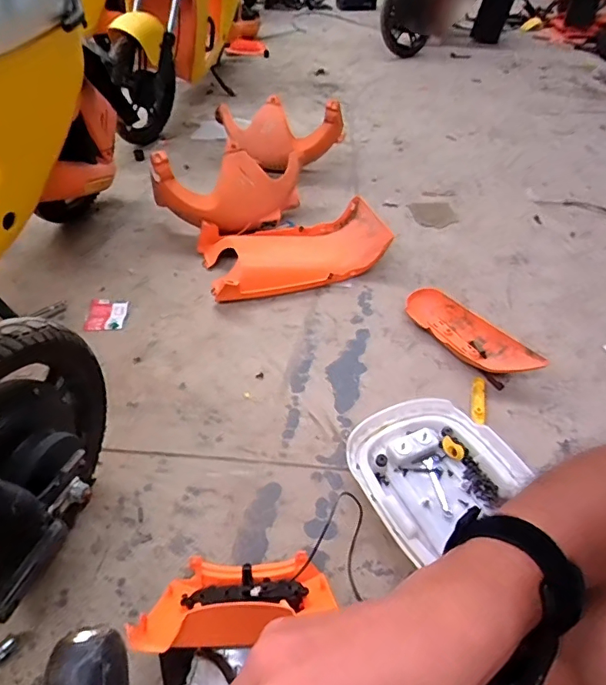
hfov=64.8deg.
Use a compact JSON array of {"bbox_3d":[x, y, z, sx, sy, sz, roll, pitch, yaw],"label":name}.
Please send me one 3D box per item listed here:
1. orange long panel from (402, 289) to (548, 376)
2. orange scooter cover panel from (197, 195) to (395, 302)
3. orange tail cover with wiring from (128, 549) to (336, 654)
[{"bbox_3d":[0.367,-0.019,1.064,0.103,0.061,0.326,-24,50,-27],"label":"orange long panel"},{"bbox_3d":[-0.019,-0.259,1.295,0.494,0.106,0.287,-14,46,-19],"label":"orange scooter cover panel"},{"bbox_3d":[-0.082,0.334,0.629,0.236,0.144,0.132,1,44,-4],"label":"orange tail cover with wiring"}]

